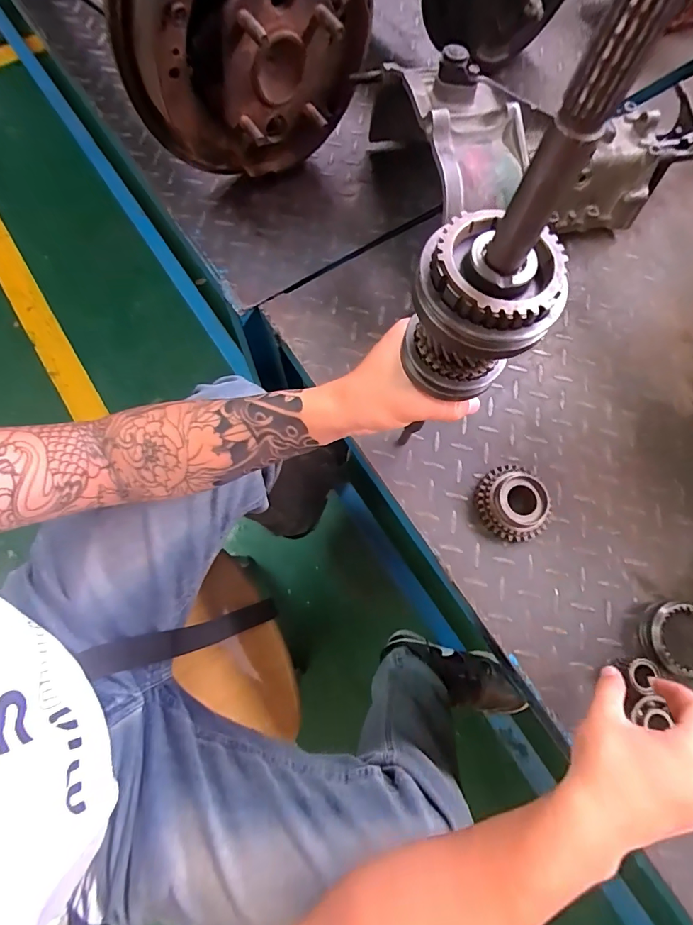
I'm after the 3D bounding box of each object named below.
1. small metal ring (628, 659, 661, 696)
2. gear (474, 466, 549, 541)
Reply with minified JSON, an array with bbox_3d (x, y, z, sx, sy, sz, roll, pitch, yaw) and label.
[{"bbox_3d":[0.275,0.198,0.397,0.024,0.006,0.031,17,83,28],"label":"small metal ring"},{"bbox_3d":[0.172,0.041,0.439,0.071,0.027,0.076,1,74,-2],"label":"gear"}]

